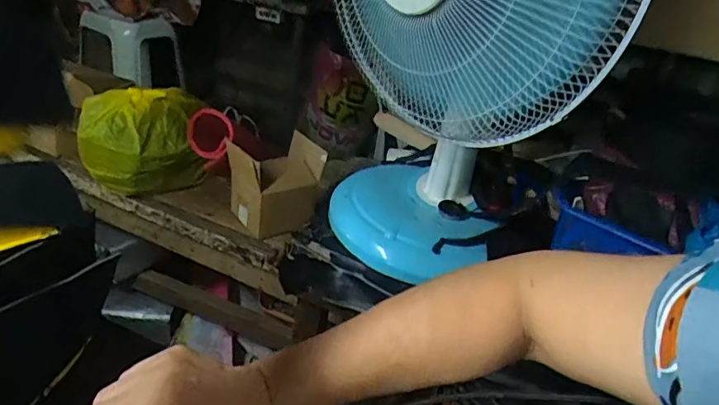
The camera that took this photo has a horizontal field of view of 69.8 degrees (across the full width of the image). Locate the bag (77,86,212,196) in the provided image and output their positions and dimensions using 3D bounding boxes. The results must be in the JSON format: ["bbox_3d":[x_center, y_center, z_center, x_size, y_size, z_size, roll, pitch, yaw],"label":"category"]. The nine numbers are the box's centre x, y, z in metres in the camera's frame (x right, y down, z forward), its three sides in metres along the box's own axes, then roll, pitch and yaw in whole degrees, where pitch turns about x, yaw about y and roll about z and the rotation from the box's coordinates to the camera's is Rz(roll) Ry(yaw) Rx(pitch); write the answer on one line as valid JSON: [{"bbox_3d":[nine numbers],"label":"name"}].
[{"bbox_3d":[-0.440,-0.126,1.074,0.254,0.191,0.167,-7,33,-28],"label":"bag"}]

